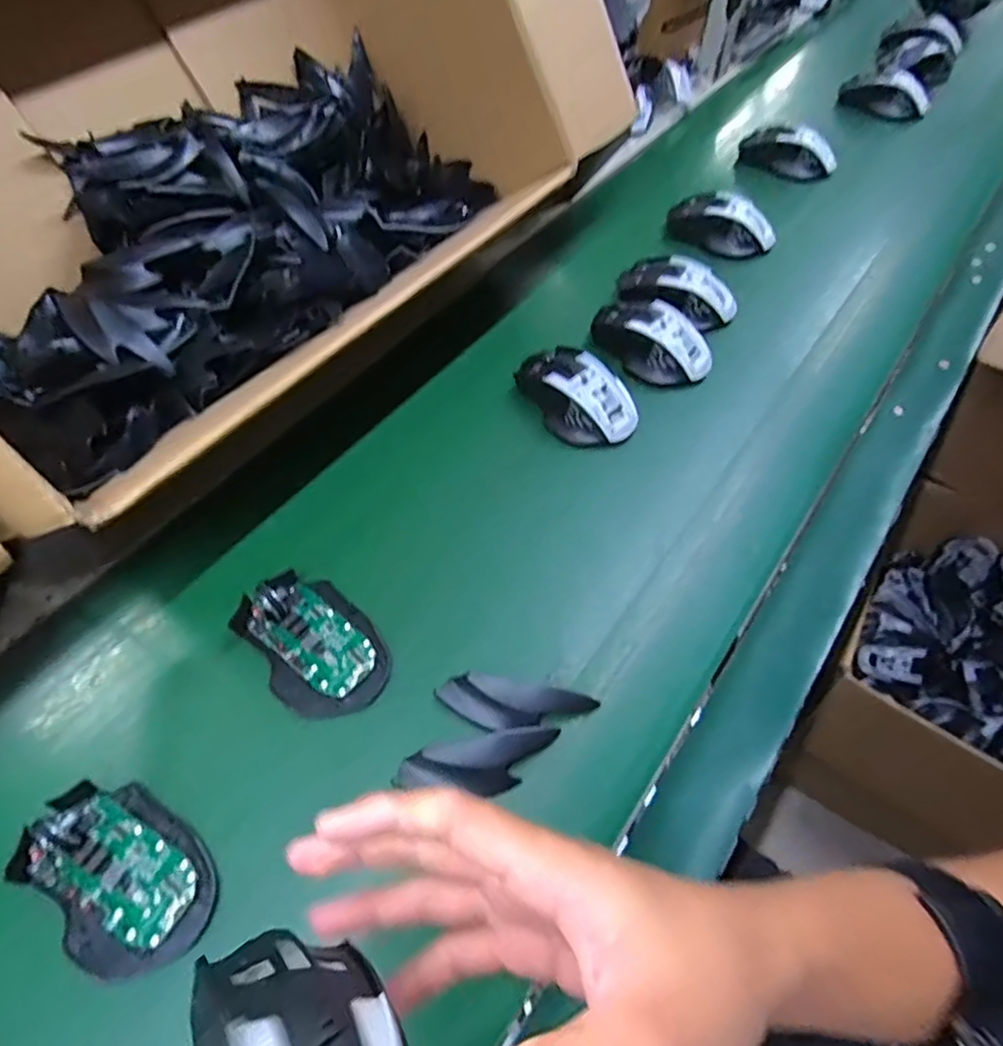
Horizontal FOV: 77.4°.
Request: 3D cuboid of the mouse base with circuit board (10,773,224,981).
[{"bbox_3d":[-0.211,0.190,0.342,0.113,0.024,0.072,35,63,20],"label":"mouse base with circuit board"}]

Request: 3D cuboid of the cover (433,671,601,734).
[{"bbox_3d":[0.009,0.116,0.394,0.099,0.016,0.031,7,57,4],"label":"cover"}]

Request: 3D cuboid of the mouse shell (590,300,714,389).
[{"bbox_3d":[0.138,-0.169,0.585,0.076,0.042,0.114,-38,65,-23],"label":"mouse shell"}]

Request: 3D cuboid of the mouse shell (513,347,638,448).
[{"bbox_3d":[0.063,-0.113,0.544,0.068,0.035,0.115,-36,64,-22],"label":"mouse shell"}]

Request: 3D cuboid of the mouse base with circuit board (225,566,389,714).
[{"bbox_3d":[-0.128,0.078,0.421,0.071,0.026,0.111,-39,66,-23],"label":"mouse base with circuit board"}]

